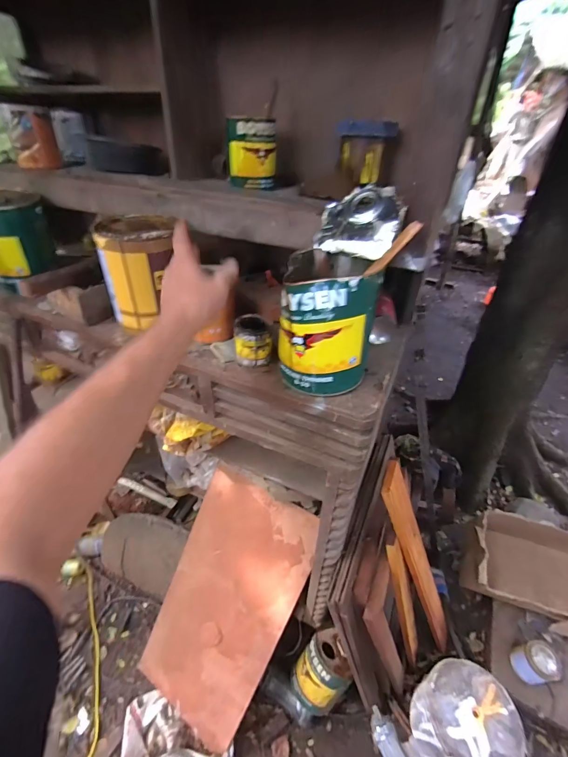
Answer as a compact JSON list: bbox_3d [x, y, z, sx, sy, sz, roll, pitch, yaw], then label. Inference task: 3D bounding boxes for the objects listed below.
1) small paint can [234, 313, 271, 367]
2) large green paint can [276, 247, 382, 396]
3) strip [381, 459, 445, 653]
[{"bbox_3d":[-0.062,-0.071,0.648,0.064,0.073,0.066,2,42,-2],"label":"small paint can"},{"bbox_3d":[0.072,-0.096,0.573,0.143,0.186,0.154,2,42,-2],"label":"large green paint can"},{"bbox_3d":[0.409,0.560,1.017,0.031,0.875,0.105,-5,35,31],"label":"strip"}]

